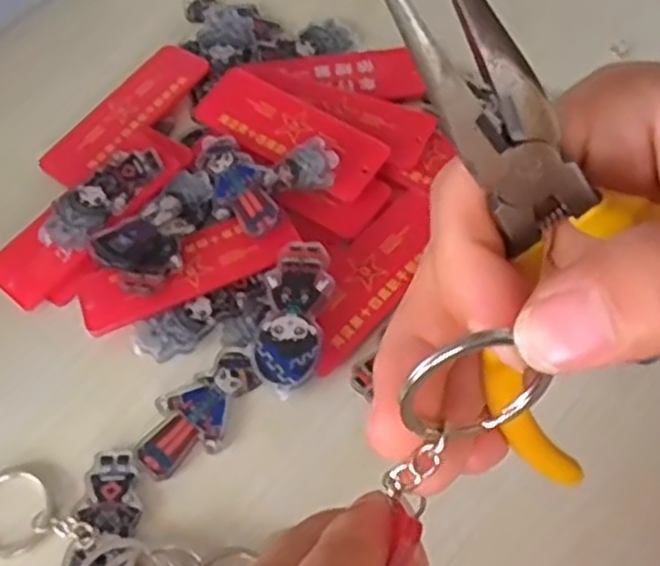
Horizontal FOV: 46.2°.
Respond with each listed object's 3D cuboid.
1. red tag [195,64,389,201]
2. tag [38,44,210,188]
[{"bbox_3d":[-0.017,-0.064,0.320,0.086,0.004,0.033,33,69,22],"label":"red tag"},{"bbox_3d":[-0.089,-0.075,0.340,0.031,0.005,0.083,32,71,23],"label":"tag"}]

